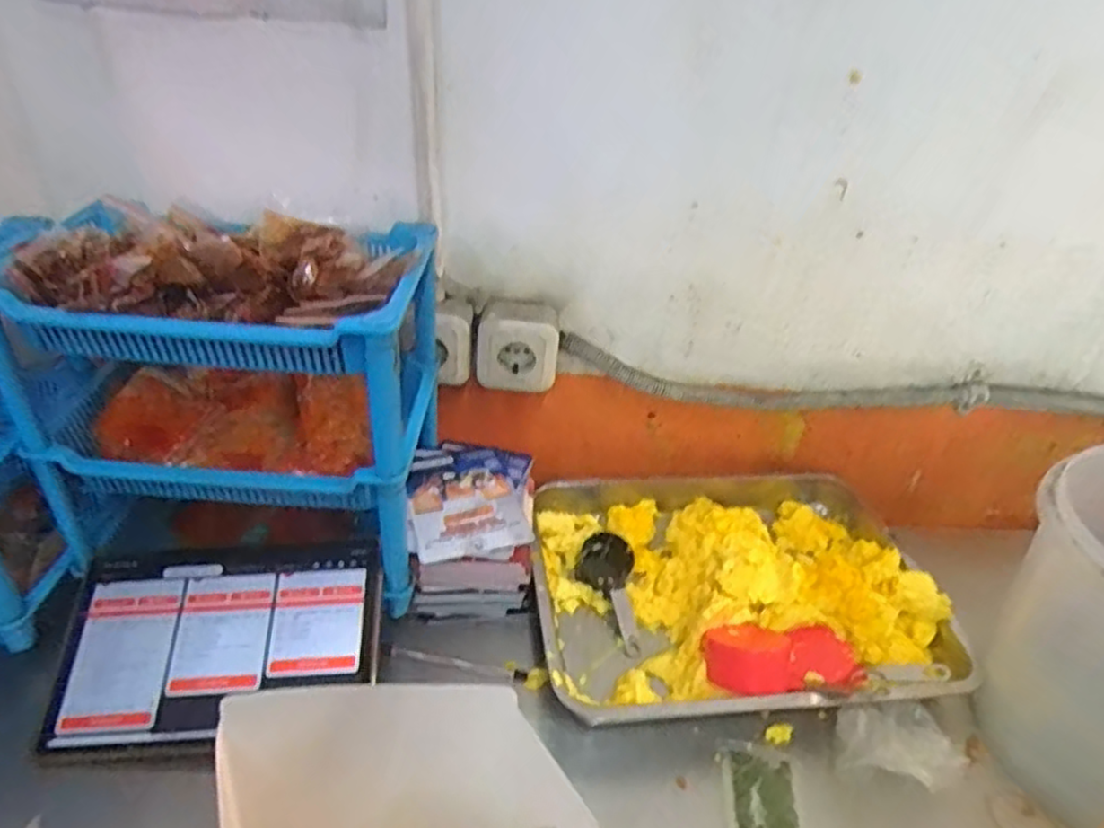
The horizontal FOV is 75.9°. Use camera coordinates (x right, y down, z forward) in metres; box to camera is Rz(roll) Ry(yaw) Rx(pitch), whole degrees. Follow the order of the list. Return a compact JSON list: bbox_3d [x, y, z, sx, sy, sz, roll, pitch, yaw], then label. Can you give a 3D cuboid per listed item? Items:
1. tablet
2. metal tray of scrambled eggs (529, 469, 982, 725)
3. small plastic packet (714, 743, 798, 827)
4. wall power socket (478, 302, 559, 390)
[{"bbox_3d":[-0.283,0.192,0.601,0.261,0.016,0.159,-3,58,-3],"label":"tablet"},{"bbox_3d":[0.176,0.165,0.723,0.393,0.069,0.311,-2,35,-10],"label":"metal tray of scrambled eggs"},{"bbox_3d":[0.165,0.310,0.561,0.055,0.006,0.100,8,34,5],"label":"small plastic packet"},{"bbox_3d":[-0.038,-0.072,0.754,0.085,0.080,0.050,1,34,-5],"label":"wall power socket"}]

